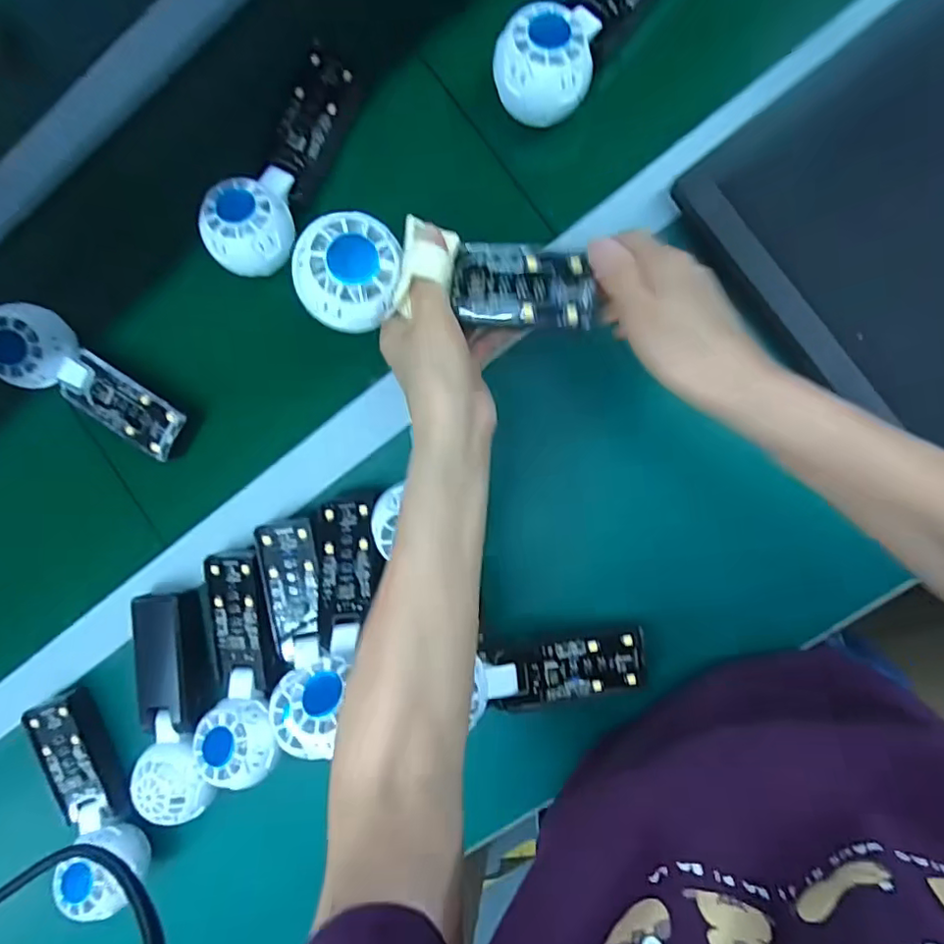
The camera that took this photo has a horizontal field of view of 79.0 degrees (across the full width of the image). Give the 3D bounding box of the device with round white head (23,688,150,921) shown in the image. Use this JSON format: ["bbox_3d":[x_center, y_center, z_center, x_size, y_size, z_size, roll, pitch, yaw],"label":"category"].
[{"bbox_3d":[-0.311,0.262,0.460,0.055,0.040,0.173,-25,77,3],"label":"device with round white head"}]

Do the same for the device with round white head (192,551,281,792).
[{"bbox_3d":[-0.176,0.145,0.427,0.061,0.030,0.165,-4,81,0],"label":"device with round white head"}]

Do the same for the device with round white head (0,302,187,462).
[{"bbox_3d":[-0.294,-0.068,0.443,0.151,0.041,0.052,34,97,-5],"label":"device with round white head"}]

